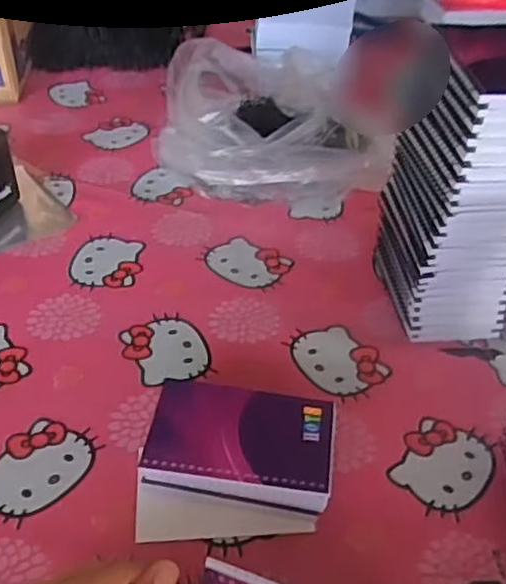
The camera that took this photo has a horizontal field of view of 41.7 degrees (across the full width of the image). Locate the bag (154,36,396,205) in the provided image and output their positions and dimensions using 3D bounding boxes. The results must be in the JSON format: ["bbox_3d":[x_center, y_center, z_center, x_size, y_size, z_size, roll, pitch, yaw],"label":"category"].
[{"bbox_3d":[0.014,-0.227,0.824,0.260,0.133,0.274,-4,41,-8],"label":"bag"}]

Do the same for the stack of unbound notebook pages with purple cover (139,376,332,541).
[{"bbox_3d":[-0.013,0.122,0.484,0.135,0.059,0.089,1,41,-2],"label":"stack of unbound notebook pages with purple cover"}]

